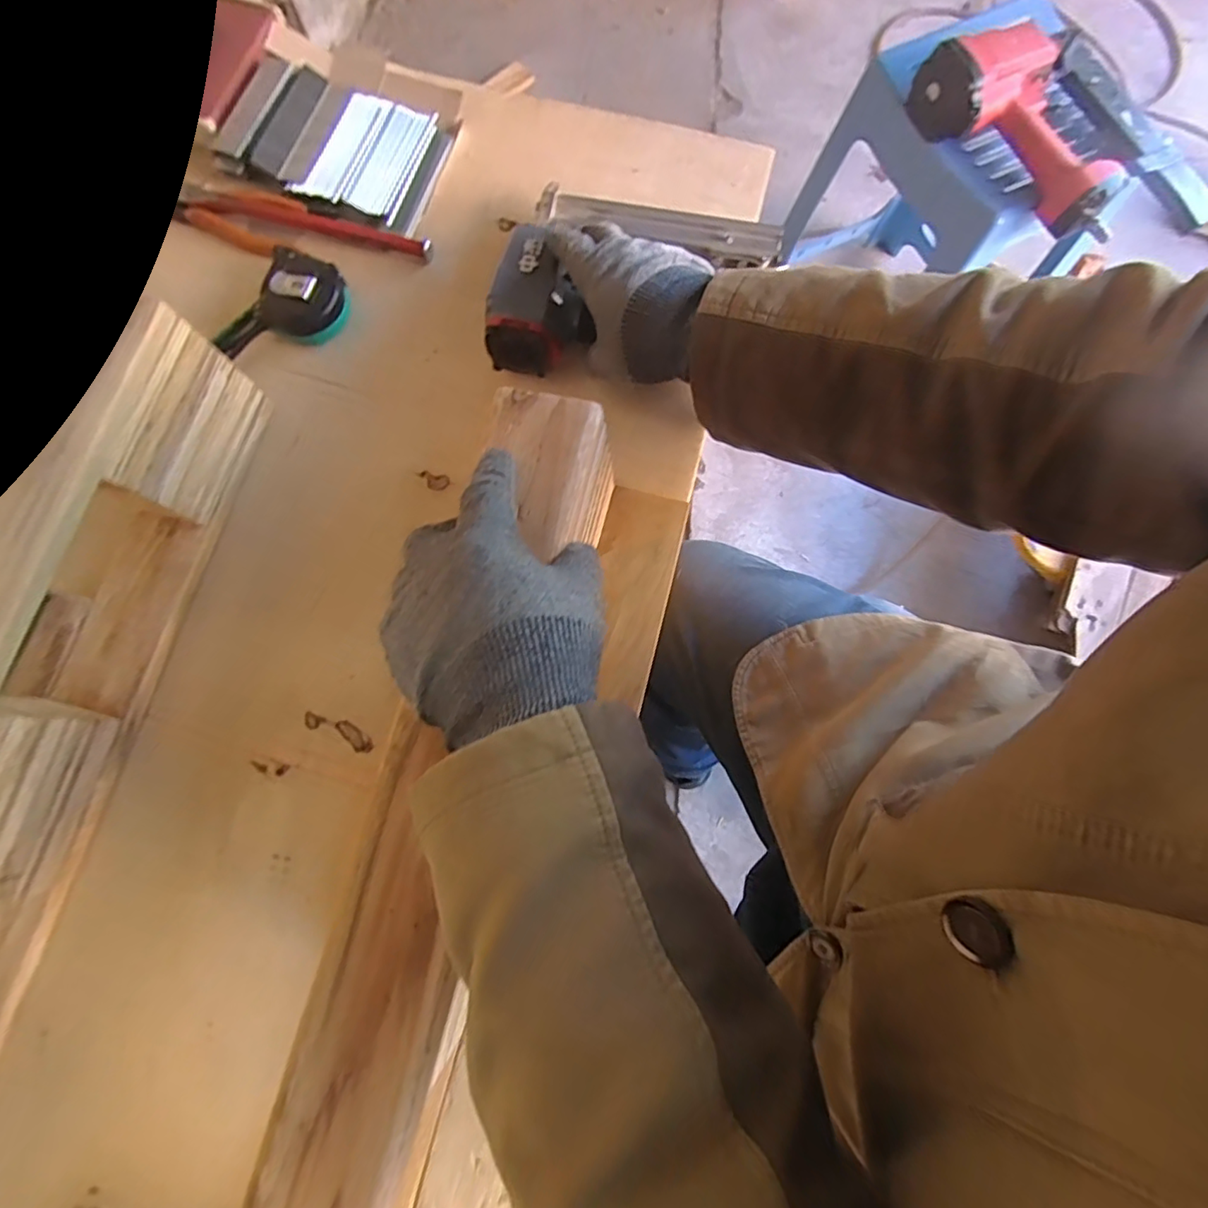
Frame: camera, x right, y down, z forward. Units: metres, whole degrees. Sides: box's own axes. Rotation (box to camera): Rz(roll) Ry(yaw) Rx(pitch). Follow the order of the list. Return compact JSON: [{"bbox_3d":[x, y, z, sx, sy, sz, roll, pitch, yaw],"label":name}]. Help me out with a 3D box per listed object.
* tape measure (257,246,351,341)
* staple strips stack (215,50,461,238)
[{"bbox_3d":[-0.251,-0.259,0.472,0.059,0.033,0.070,11,78,3],"label":"tape measure"},{"bbox_3d":[-0.239,-0.410,0.505,0.191,0.026,0.134,17,79,5],"label":"staple strips stack"}]

